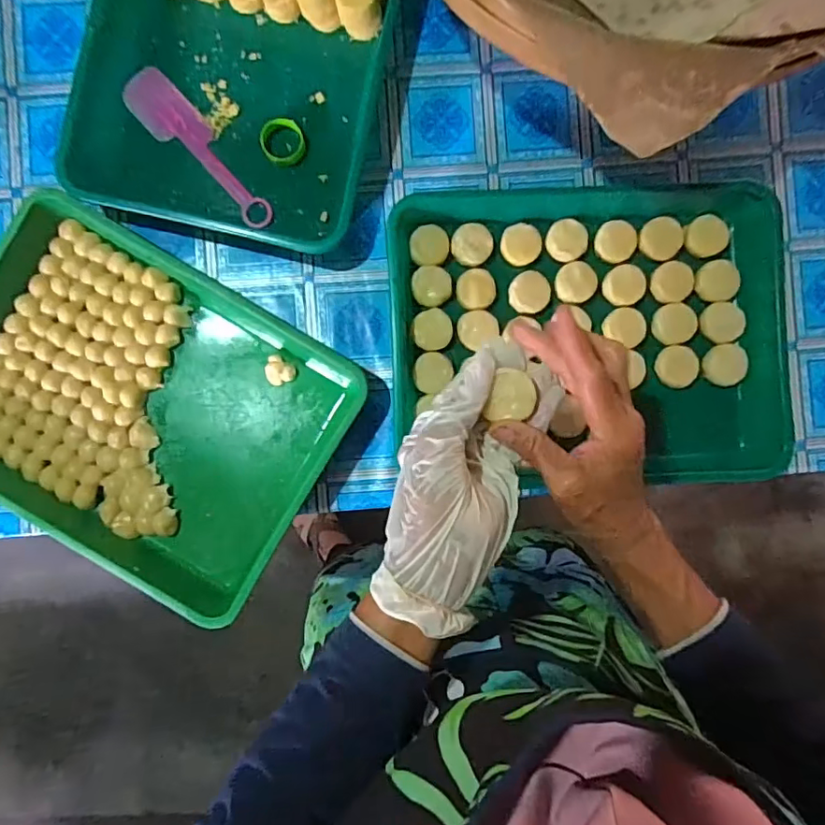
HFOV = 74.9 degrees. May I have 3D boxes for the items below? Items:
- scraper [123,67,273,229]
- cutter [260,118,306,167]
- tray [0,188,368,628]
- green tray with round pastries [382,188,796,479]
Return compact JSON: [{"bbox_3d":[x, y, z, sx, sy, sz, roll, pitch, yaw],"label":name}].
[{"bbox_3d":[-0.209,-0.261,0.533,0.050,0.006,0.192,-44,90,0],"label":"scraper"},{"bbox_3d":[-0.127,-0.266,0.528,0.043,0.008,0.045,-31,90,0],"label":"cutter"},{"bbox_3d":[-0.258,-0.005,0.513,0.361,0.045,0.285,29,90,0],"label":"tray"},{"bbox_3d":[0.175,-0.078,0.519,0.378,0.039,0.292,-3,90,0],"label":"green tray with round pastries"}]

